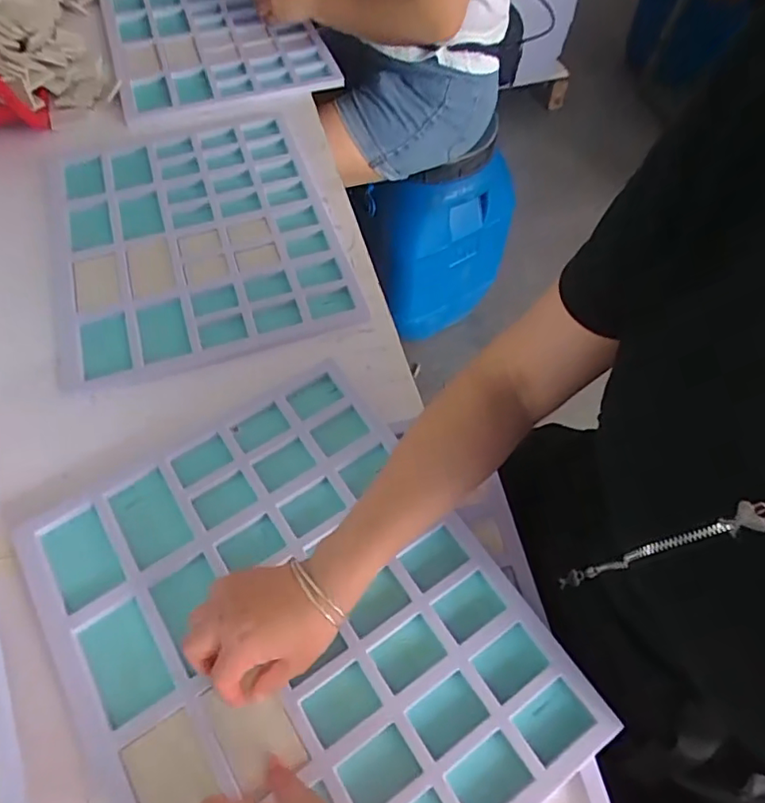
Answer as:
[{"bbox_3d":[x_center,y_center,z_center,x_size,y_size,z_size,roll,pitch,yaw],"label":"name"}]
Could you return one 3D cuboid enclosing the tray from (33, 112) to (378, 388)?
[{"bbox_3d":[-0.255,-0.231,0.725,0.346,0.020,0.444,-17,60,-11],"label":"tray"}]

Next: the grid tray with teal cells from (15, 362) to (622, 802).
[{"bbox_3d":[-0.082,0.184,0.475,0.342,0.036,0.430,-30,65,-20],"label":"grid tray with teal cells"}]

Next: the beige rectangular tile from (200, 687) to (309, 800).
[{"bbox_3d":[-0.100,0.253,0.434,0.053,0.008,0.079,-26,64,-19],"label":"beige rectangular tile"}]

